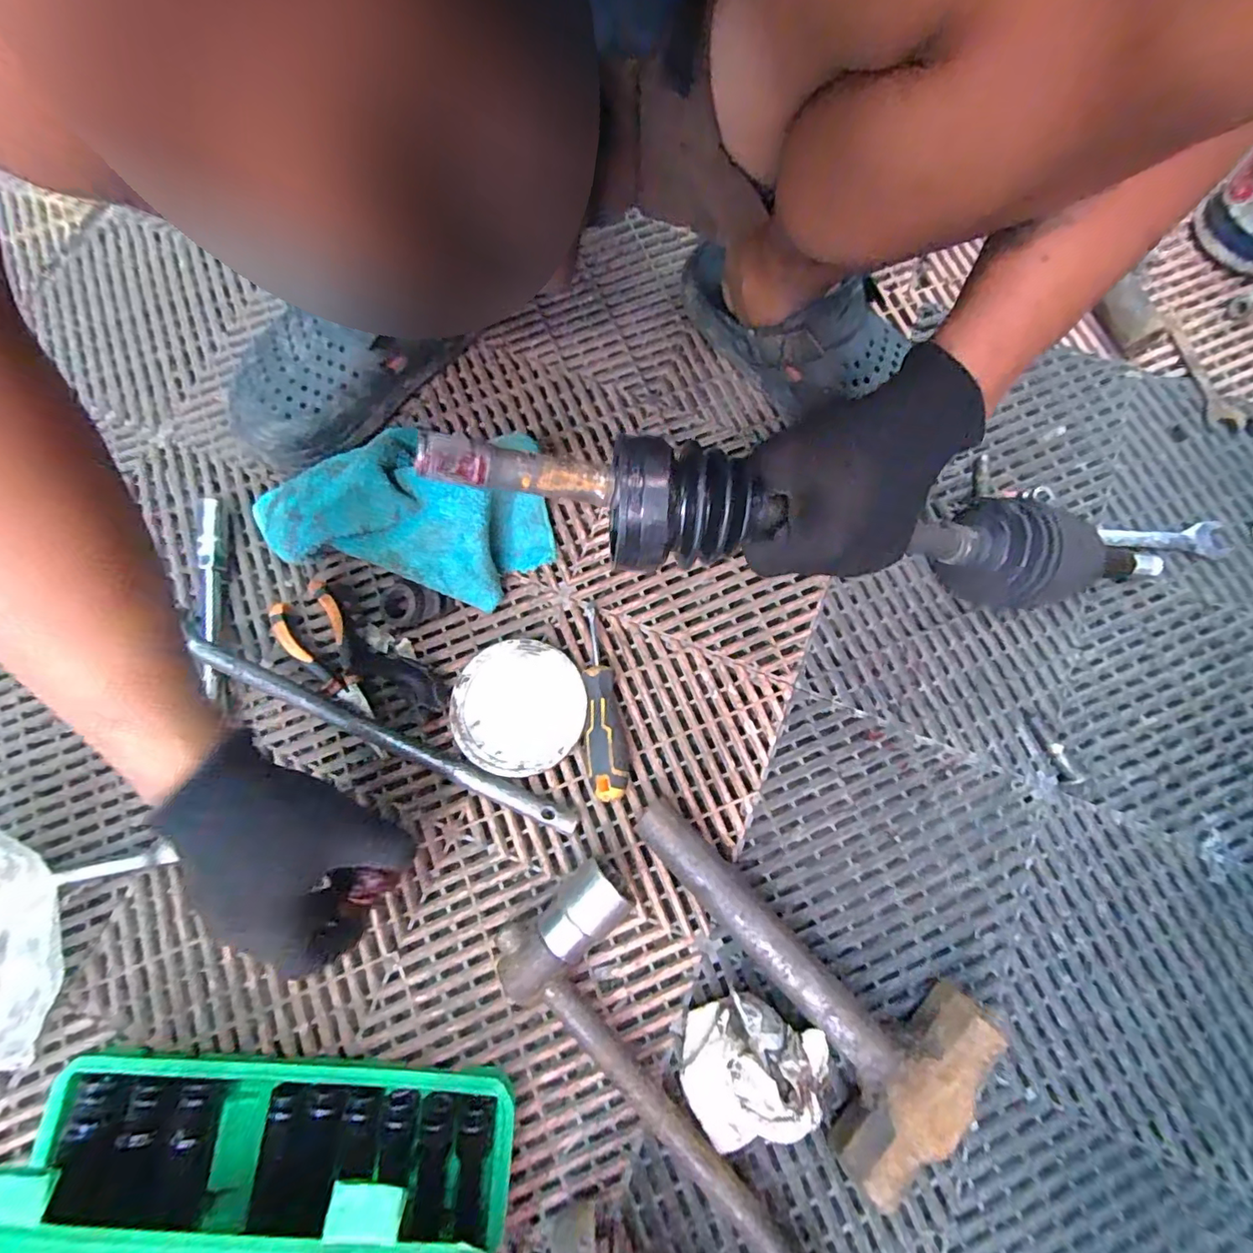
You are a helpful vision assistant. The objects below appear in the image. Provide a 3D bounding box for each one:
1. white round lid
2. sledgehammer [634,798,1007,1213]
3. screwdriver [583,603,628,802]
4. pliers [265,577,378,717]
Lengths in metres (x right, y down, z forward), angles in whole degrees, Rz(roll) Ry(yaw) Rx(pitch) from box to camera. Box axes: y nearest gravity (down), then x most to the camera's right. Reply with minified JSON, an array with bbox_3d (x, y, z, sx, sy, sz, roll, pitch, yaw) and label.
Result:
[{"bbox_3d":[-0.083,0.062,0.427,0.100,0.018,0.101,9,75,2],"label":"white round lid"},{"bbox_3d":[0.105,0.224,0.368,0.258,0.050,0.127,41,79,10],"label":"sledgehammer"},{"bbox_3d":[-0.022,0.054,0.417,0.027,0.034,0.149,-9,75,-3],"label":"screwdriver"},{"bbox_3d":[-0.237,0.024,0.436,0.051,0.023,0.118,-33,77,-9],"label":"pliers"}]

